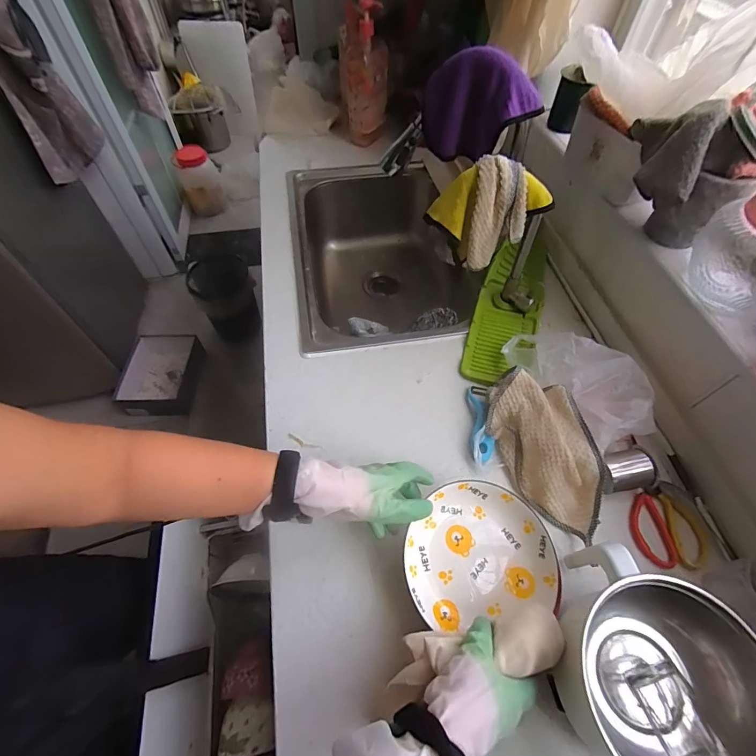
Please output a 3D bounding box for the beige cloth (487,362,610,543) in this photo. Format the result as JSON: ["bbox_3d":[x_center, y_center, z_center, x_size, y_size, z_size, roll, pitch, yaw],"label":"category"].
[{"bbox_3d":[0.228,0.093,0.525,0.117,0.032,0.227,-32,66,19],"label":"beige cloth"}]

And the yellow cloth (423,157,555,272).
[{"bbox_3d":[0.157,-0.230,0.550,0.161,0.138,0.050,4,57,2],"label":"yellow cloth"}]

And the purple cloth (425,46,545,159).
[{"bbox_3d":[0.148,-0.405,0.583,0.168,0.128,0.051,23,60,14],"label":"purple cloth"}]

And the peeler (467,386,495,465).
[{"bbox_3d":[0.156,0.065,0.581,0.034,0.020,0.128,6,58,3],"label":"peeler"}]

